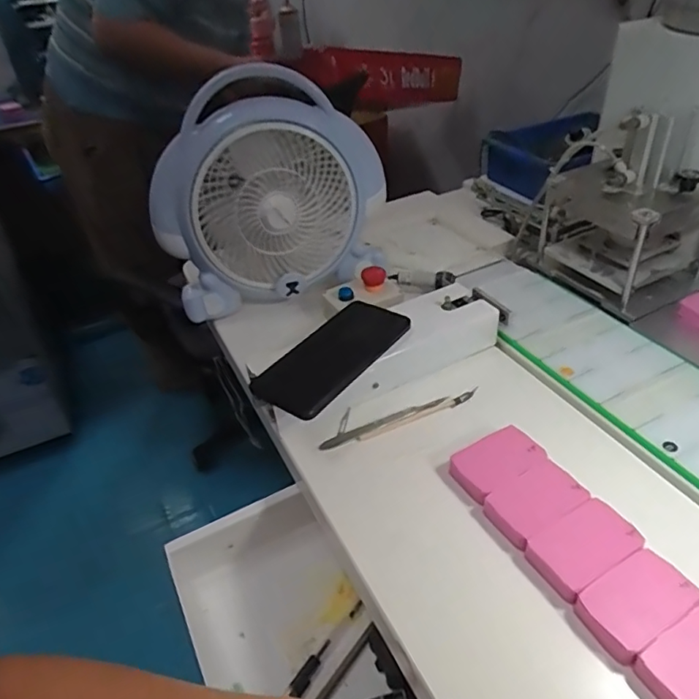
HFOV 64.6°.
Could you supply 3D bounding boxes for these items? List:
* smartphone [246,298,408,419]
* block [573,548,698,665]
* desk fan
[{"bbox_3d":[-0.016,0.004,0.528,0.077,0.013,0.157,23,45,32],"label":"smartphone"},{"bbox_3d":[0.186,0.164,0.359,0.072,0.011,0.044,-22,40,-20],"label":"block"},{"bbox_3d":[-0.090,-0.176,0.635,0.261,0.229,0.098,-19,39,-17],"label":"desk fan"}]

